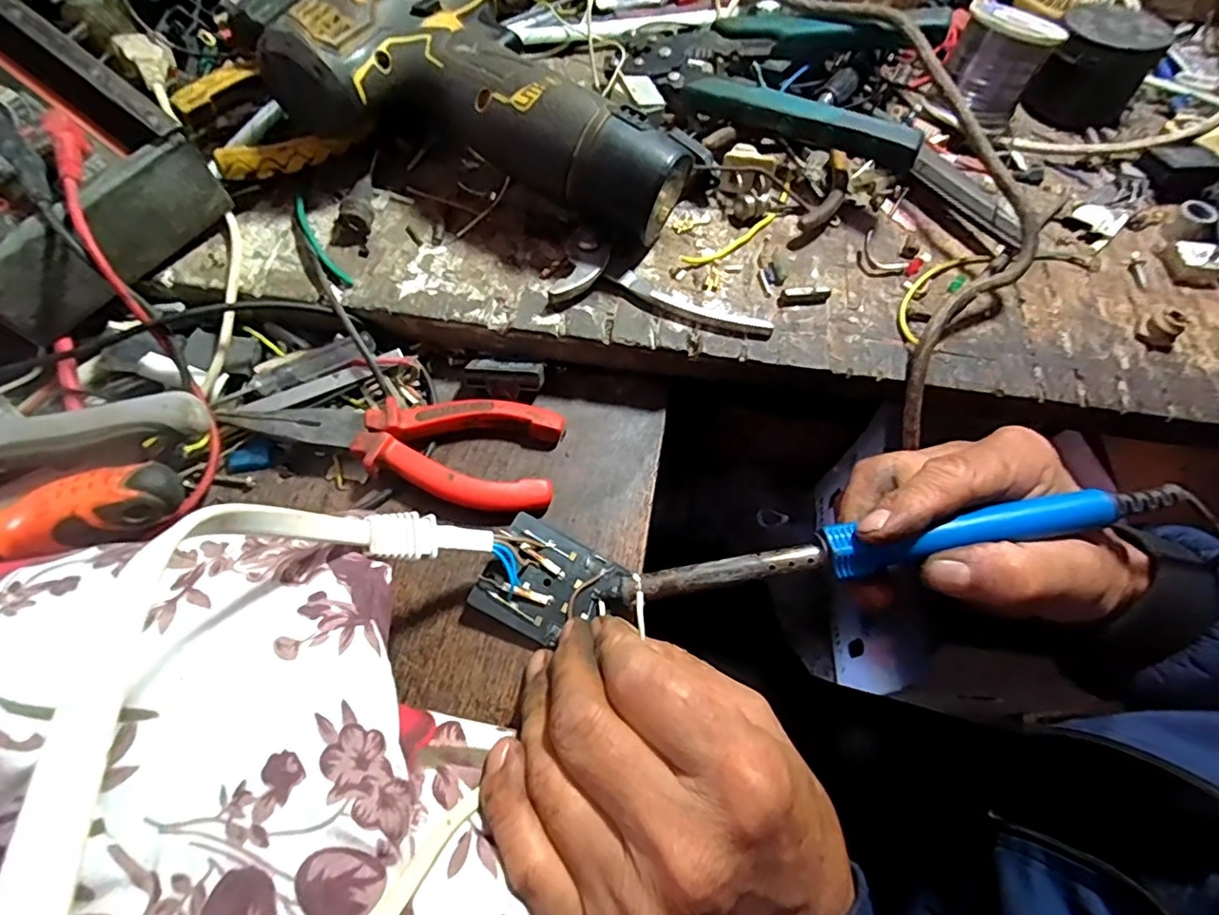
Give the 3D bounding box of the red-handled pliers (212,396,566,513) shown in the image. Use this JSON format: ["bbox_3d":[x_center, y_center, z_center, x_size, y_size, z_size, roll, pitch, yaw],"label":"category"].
[{"bbox_3d":[-0.095,-0.007,0.267,0.140,0.018,0.051,8,64,0],"label":"red-handled pliers"}]

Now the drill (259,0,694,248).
[{"bbox_3d":[-0.030,-0.219,0.309,0.185,0.068,0.215,19,65,5],"label":"drill"}]

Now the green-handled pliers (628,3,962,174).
[{"bbox_3d":[0.093,-0.214,0.324,0.166,0.037,0.105,23,65,7],"label":"green-handled pliers"}]

